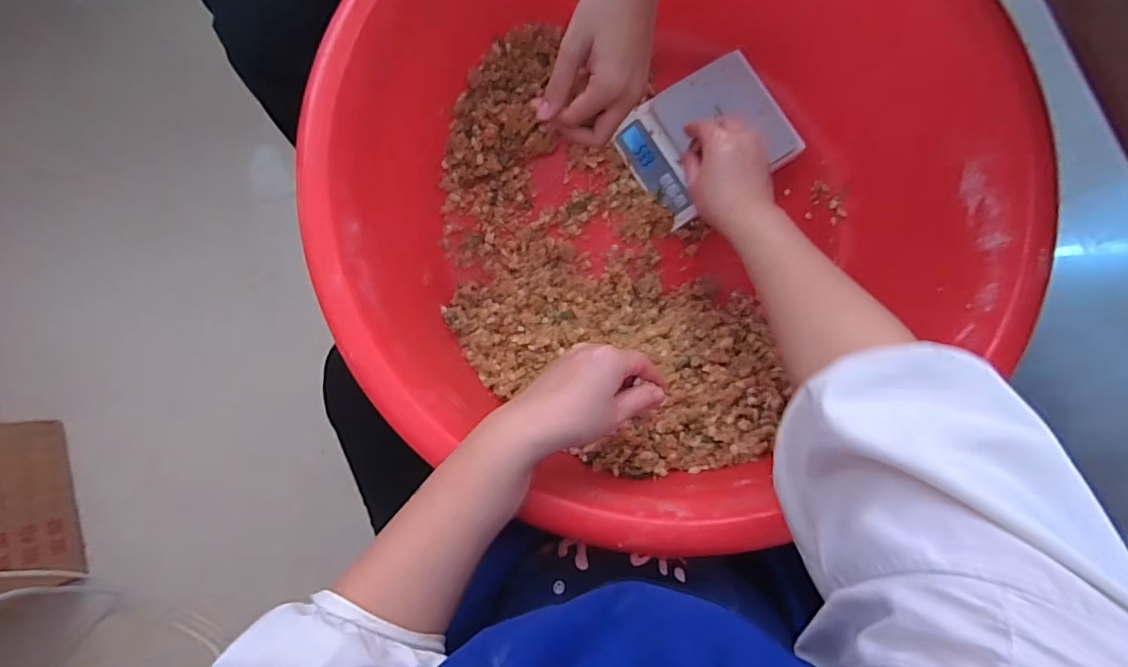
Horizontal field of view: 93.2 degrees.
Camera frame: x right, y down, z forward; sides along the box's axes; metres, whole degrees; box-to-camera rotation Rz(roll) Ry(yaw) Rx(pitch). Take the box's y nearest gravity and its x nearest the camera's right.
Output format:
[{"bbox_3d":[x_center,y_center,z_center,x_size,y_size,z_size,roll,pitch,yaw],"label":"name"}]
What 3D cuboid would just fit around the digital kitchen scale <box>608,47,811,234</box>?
[{"bbox_3d":[0.170,-0.233,0.635,0.183,0.025,0.144,-32,85,-4],"label":"digital kitchen scale"}]

